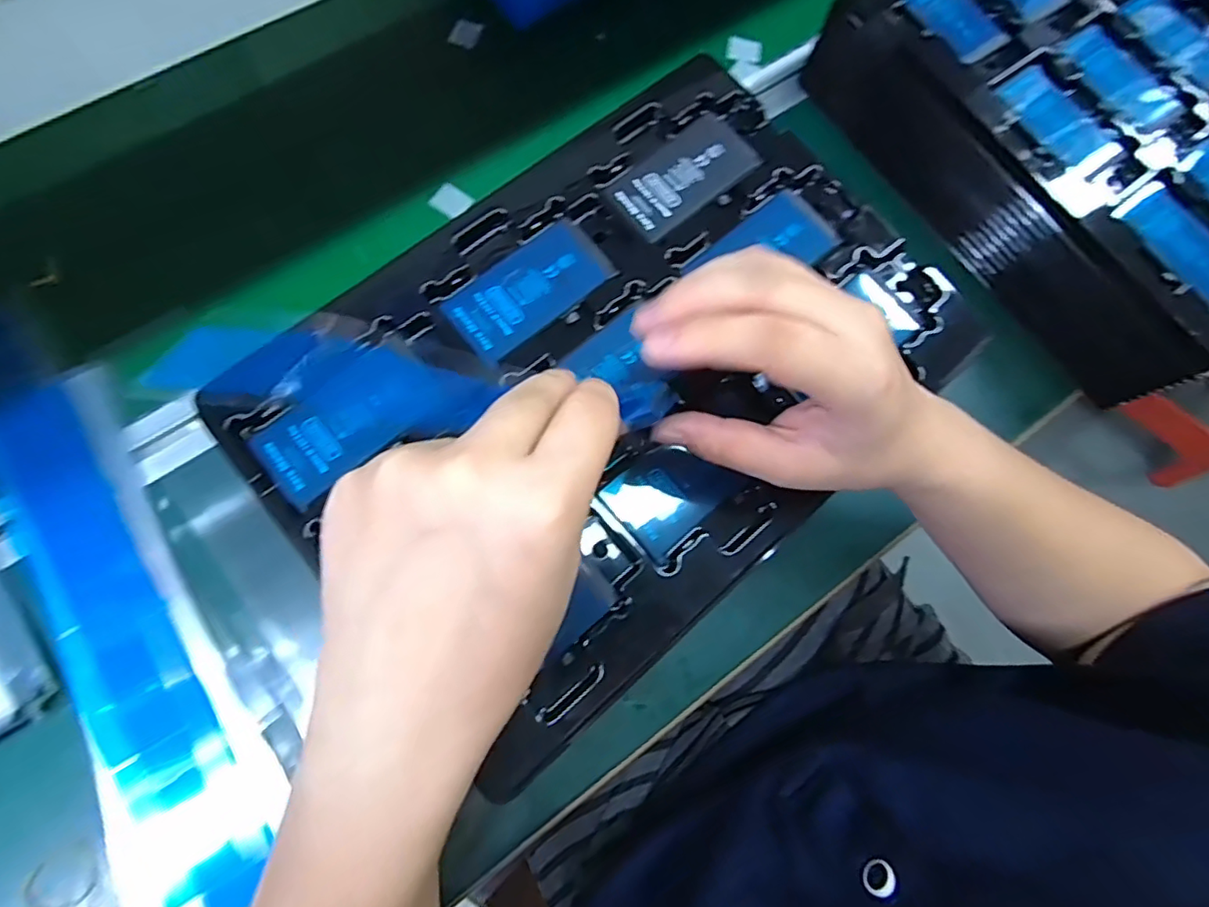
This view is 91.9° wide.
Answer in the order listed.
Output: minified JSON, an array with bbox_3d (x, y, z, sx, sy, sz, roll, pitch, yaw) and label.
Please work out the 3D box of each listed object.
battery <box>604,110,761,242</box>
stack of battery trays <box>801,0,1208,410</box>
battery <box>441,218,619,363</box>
[{"bbox_3d":[0.043,-0.152,0.320,0.083,0.009,0.043,-39,81,-12],"label":"battery"},{"bbox_3d":[0.336,-0.228,0.413,0.238,0.069,0.333,-32,79,-11],"label":"stack of battery trays"},{"bbox_3d":[-0.038,-0.085,0.300,0.082,0.007,0.042,-38,81,-12],"label":"battery"}]

